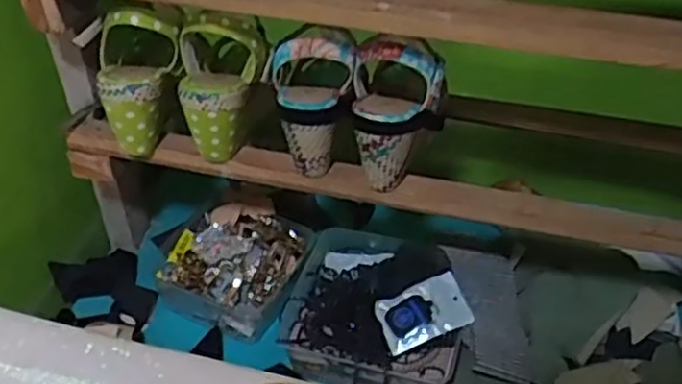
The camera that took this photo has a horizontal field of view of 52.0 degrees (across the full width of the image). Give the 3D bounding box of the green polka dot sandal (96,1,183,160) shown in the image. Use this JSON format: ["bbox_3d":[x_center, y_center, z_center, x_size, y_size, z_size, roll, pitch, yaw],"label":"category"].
[{"bbox_3d":[-0.209,-0.110,0.684,0.079,0.154,0.065,18,17,17],"label":"green polka dot sandal"}]

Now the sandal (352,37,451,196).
[{"bbox_3d":[0.056,-0.084,0.664,0.087,0.141,0.104,7,42,6],"label":"sandal"}]

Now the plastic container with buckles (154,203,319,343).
[{"bbox_3d":[-0.133,0.091,0.882,0.162,0.061,0.153,18,44,18],"label":"plastic container with buckles"}]

